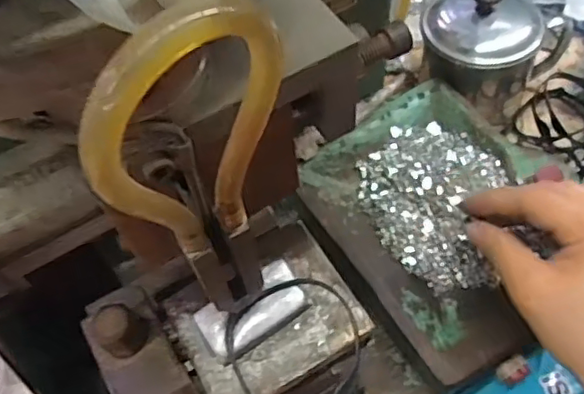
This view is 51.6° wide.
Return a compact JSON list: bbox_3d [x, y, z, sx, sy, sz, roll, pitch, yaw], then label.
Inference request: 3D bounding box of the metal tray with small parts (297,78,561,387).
[{"bbox_3d":[0.108,0.012,0.431,0.158,0.022,0.195,-29,65,-15],"label":"metal tray with small parts"}]

